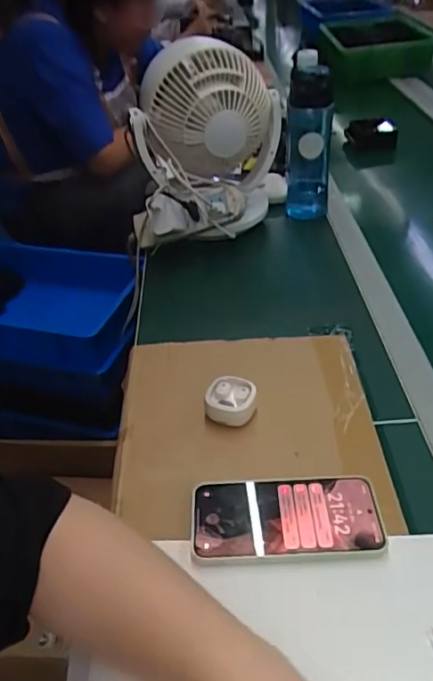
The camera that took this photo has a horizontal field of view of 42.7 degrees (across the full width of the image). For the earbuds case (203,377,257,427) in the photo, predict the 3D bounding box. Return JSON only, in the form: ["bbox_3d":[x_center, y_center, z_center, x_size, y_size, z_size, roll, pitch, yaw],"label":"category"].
[{"bbox_3d":[0.015,0.063,0.561,0.050,0.032,0.047,3,39,9],"label":"earbuds case"}]

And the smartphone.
[{"bbox_3d":[0.058,0.147,0.459,0.154,0.014,0.077,-2,38,2],"label":"smartphone"}]

